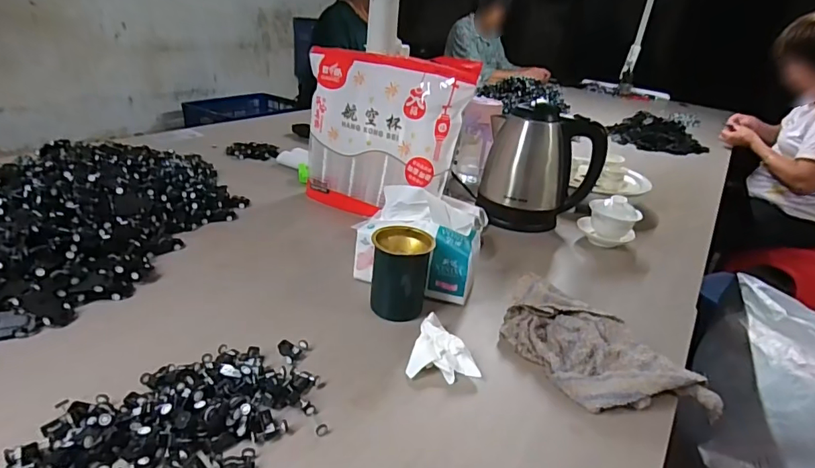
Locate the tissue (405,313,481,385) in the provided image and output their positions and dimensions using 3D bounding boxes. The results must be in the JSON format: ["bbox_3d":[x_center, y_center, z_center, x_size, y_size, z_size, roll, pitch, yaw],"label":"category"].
[{"bbox_3d":[0.041,0.130,0.556,0.076,0.027,0.083,6,28,-1],"label":"tissue"}]

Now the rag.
[{"bbox_3d":[0.217,0.140,0.557,0.244,0.050,0.125,27,34,33],"label":"rag"}]

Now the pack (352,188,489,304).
[{"bbox_3d":[0.018,0.010,0.675,0.167,0.135,0.084,14,28,14],"label":"pack"}]

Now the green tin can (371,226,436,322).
[{"bbox_3d":[-0.010,0.051,0.629,0.073,0.101,0.070,6,28,-3],"label":"green tin can"}]

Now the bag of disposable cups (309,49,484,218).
[{"bbox_3d":[-0.050,-0.171,0.861,0.303,0.284,0.080,17,29,17],"label":"bag of disposable cups"}]

